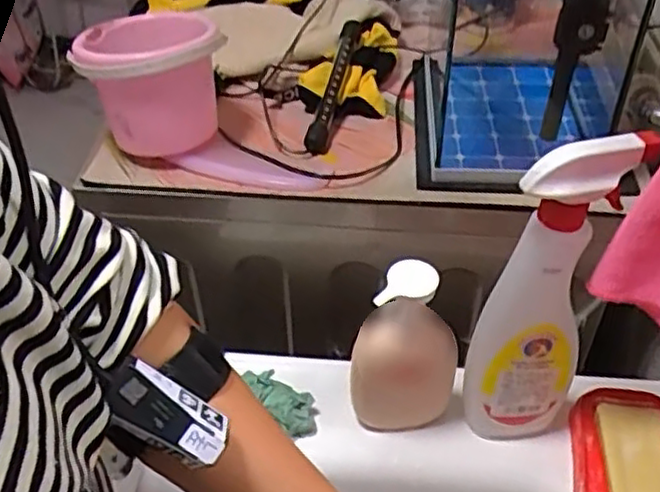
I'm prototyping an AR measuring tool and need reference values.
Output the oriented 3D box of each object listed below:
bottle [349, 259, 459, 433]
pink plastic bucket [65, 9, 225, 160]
[{"bbox_3d":[0.058,0.091,0.567,0.079,0.175,0.044,1,42,2],"label":"bottle"},{"bbox_3d":[-0.170,-0.161,0.677,0.131,0.113,0.136,0,42,0],"label":"pink plastic bucket"}]

